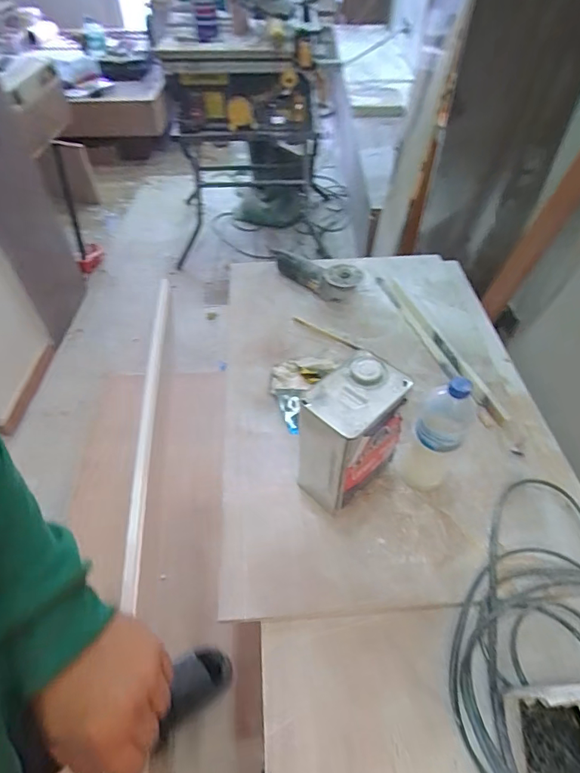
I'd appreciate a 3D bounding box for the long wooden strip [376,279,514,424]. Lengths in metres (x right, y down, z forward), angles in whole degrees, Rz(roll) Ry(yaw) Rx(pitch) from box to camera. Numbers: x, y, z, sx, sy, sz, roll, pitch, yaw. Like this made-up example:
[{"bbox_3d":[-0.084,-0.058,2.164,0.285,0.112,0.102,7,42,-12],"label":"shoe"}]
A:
[{"bbox_3d":[0.332,-0.110,1.047,0.048,0.023,0.504,-16,50,-12],"label":"long wooden strip"}]

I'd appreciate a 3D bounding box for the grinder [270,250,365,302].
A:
[{"bbox_3d":[0.059,-0.304,1.186,0.288,0.095,0.077,32,56,25],"label":"grinder"}]

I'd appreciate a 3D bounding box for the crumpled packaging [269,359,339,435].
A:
[{"bbox_3d":[0.006,-0.002,0.969,0.116,0.032,0.201,21,52,19],"label":"crumpled packaging"}]

